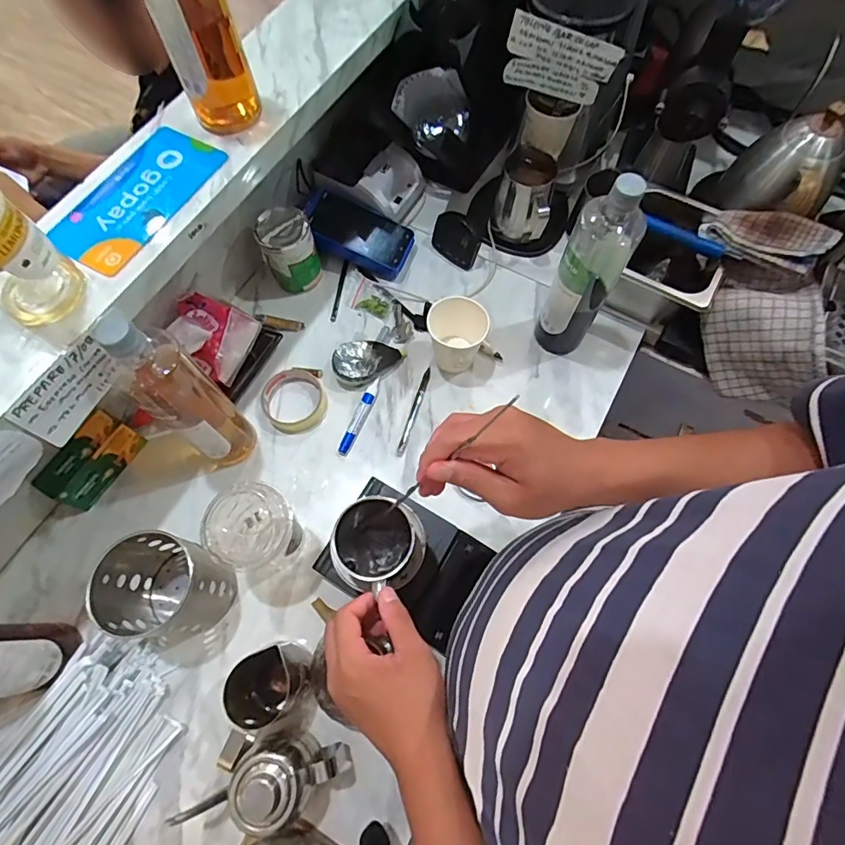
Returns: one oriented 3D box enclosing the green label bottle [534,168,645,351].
[{"bbox_3d":[0.200,-0.178,0.589,0.069,0.270,0.071,30,71,12],"label":"green label bottle"}]

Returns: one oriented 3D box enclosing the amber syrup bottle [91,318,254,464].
[{"bbox_3d":[-0.257,-0.021,0.533,0.069,0.263,0.073,36,72,14],"label":"amber syrup bottle"}]

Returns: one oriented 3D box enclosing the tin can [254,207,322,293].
[{"bbox_3d":[-0.192,-0.247,0.710,0.075,0.112,0.068,-26,70,-10],"label":"tin can"}]

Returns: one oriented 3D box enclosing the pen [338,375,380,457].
[{"bbox_3d":[-0.085,-0.010,0.664,0.016,0.010,0.116,21,69,8],"label":"pen"}]

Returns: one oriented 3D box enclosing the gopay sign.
[{"bbox_3d":[-0.284,-0.227,0.487,0.106,0.008,0.178,25,70,10],"label":"gopay sign"}]

